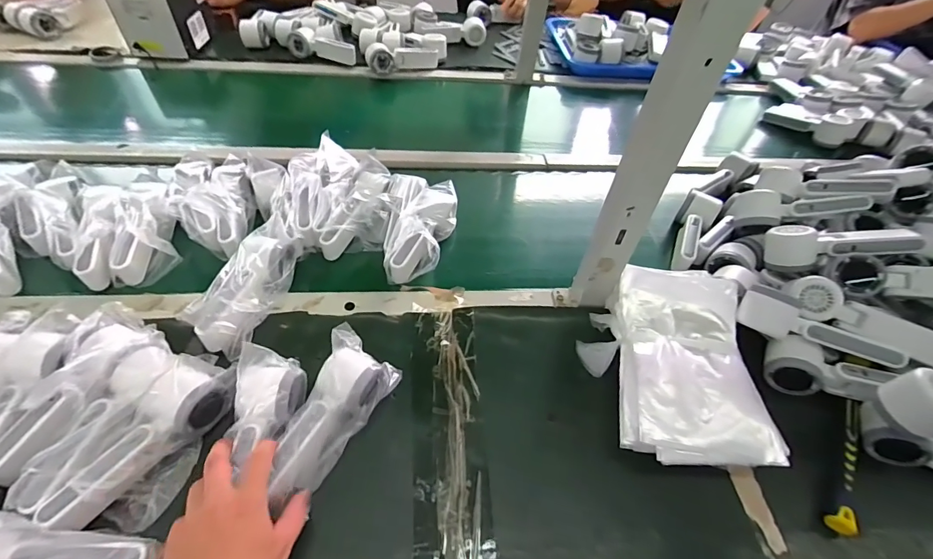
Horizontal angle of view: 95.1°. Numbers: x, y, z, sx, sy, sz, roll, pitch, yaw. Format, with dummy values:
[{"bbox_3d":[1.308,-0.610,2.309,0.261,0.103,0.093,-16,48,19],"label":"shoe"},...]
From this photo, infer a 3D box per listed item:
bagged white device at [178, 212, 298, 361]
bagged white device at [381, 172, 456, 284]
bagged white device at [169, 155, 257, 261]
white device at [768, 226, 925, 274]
[{"bbox_3d":[-0.274,0.002,0.542,0.070,0.057,0.184,9,50,2],"label":"bagged white device"},{"bbox_3d":[-0.071,-0.083,0.638,0.107,0.068,0.182,5,50,-1],"label":"bagged white device"},{"bbox_3d":[-0.378,-0.124,0.640,0.105,0.067,0.198,-19,55,-20],"label":"bagged white device"},{"bbox_3d":[0.499,-0.048,0.572,0.164,0.051,0.053,-3,45,27],"label":"white device"}]

